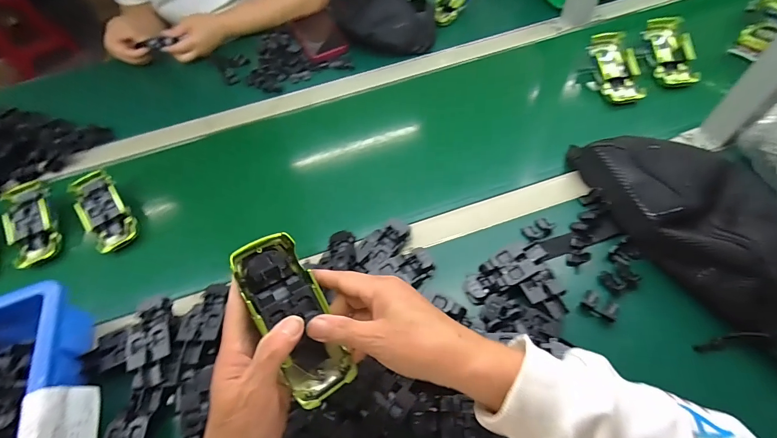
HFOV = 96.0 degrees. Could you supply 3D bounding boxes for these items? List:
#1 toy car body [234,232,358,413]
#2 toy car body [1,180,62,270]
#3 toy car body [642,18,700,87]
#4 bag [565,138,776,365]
[{"bbox_3d":[-0.076,0.078,0.283,0.051,0.030,0.133,-26,86,-13],"label":"toy car body"},{"bbox_3d":[-0.539,0.001,0.528,0.056,0.021,0.141,-25,73,-12],"label":"toy car body"},{"bbox_3d":[0.476,-0.280,0.595,0.058,0.030,0.135,-3,74,3],"label":"toy car body"},{"bbox_3d":[0.381,-0.001,0.404,0.172,0.063,0.348,-24,59,-10],"label":"bag"}]

